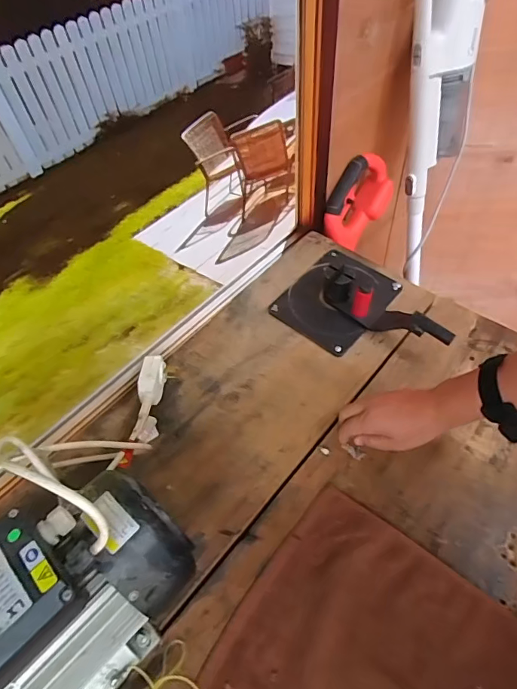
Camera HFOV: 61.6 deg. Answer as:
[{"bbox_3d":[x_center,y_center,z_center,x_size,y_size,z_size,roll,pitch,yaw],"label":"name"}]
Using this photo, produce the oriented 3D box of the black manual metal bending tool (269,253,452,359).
[{"bbox_3d":[0.177,-0.070,0.716,0.272,0.073,0.193,33,63,26],"label":"black manual metal bending tool"}]

